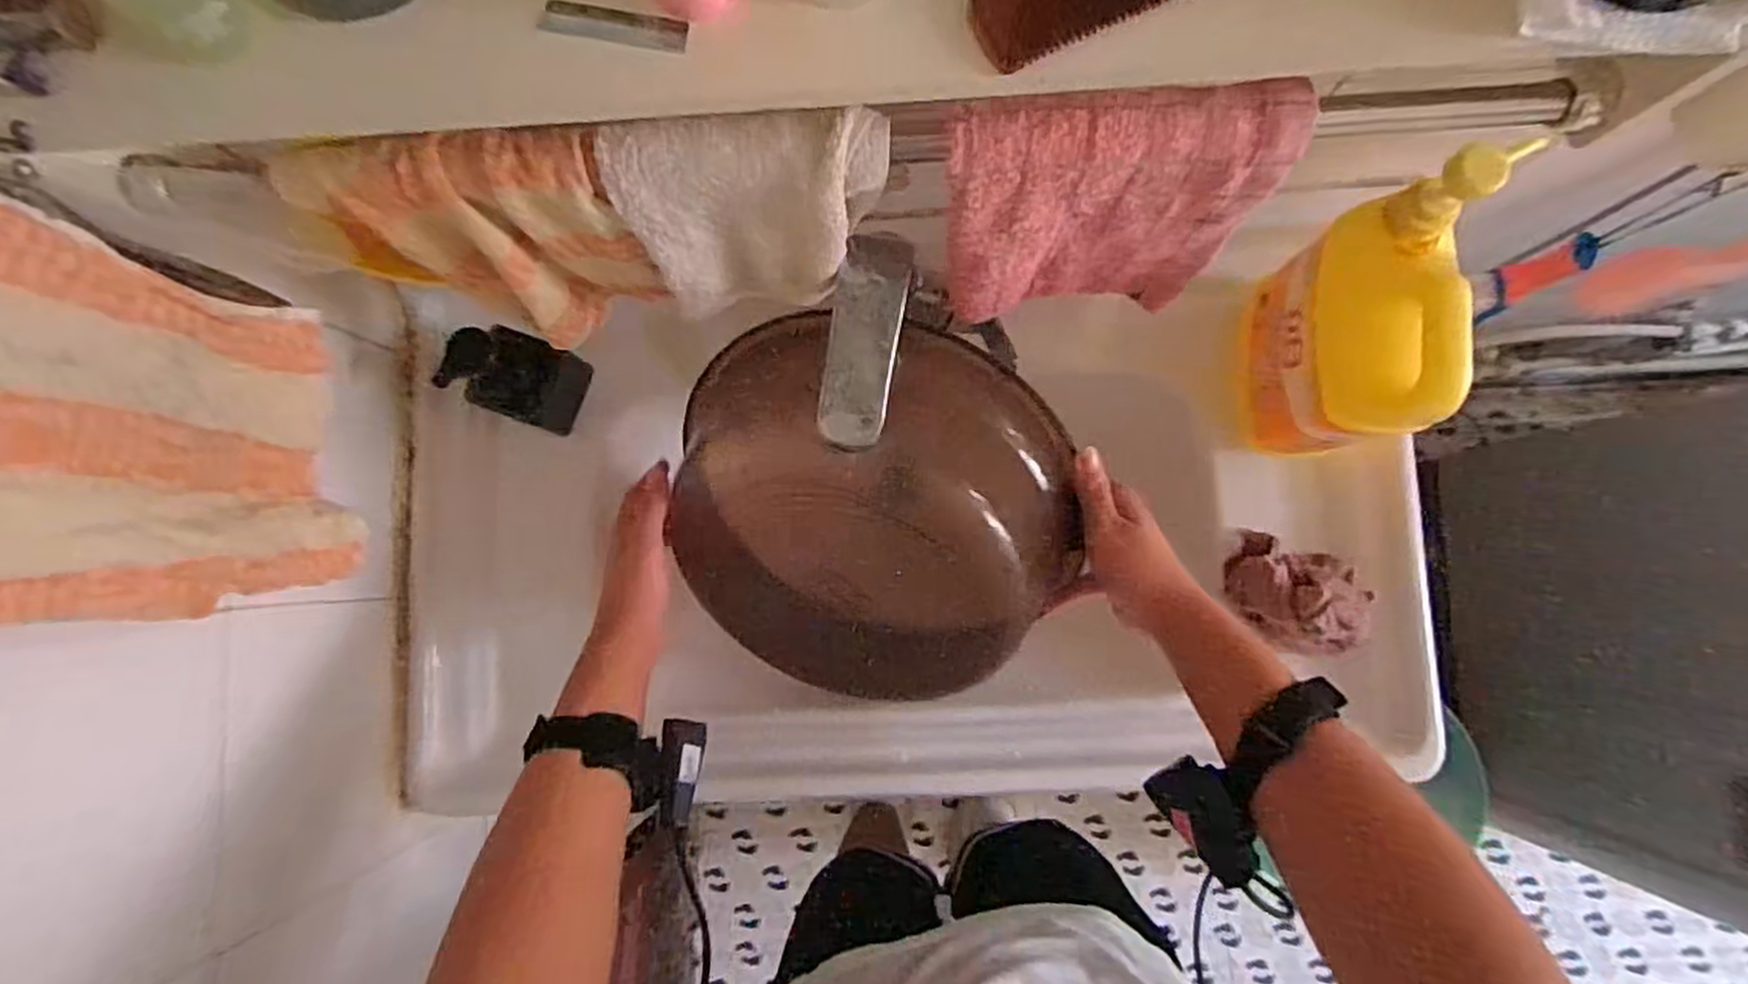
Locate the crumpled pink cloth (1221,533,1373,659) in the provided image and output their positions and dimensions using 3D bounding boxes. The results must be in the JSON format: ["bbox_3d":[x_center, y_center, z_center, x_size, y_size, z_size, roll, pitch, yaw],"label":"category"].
[{"bbox_3d":[0.339,0.084,0.645,0.100,0.073,0.077,19,86,3],"label":"crumpled pink cloth"}]

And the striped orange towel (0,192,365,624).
[{"bbox_3d":[-0.317,-0.026,0.361,0.044,0.194,0.161,-1,85,1],"label":"striped orange towel"}]

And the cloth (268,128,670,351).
[{"bbox_3d":[-0.208,-0.135,0.460,0.158,0.176,0.053,-4,85,1],"label":"cloth"}]

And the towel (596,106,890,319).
[{"bbox_3d":[-0.060,-0.148,0.436,0.132,0.138,0.047,-5,85,1],"label":"towel"}]

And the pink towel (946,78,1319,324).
[{"bbox_3d":[0.122,-0.157,0.462,0.164,0.195,0.045,-2,85,1],"label":"pink towel"}]

